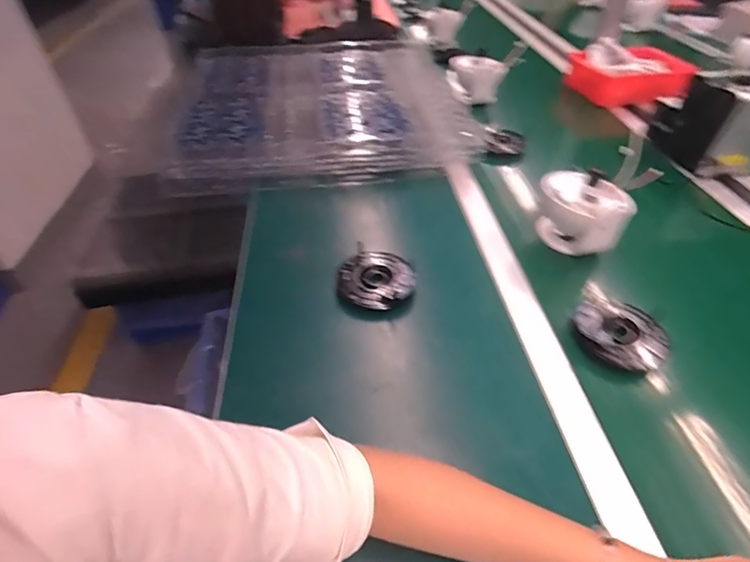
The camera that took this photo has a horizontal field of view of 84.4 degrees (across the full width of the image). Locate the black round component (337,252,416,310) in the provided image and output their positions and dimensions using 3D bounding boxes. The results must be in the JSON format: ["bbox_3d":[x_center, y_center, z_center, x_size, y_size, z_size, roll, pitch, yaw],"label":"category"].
[{"bbox_3d":[0.000,0.005,0.552,0.097,0.044,0.095,2,43,-1],"label":"black round component"}]

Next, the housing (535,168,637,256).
[{"bbox_3d":[0.298,-0.097,0.602,0.121,0.108,0.093,22,47,19],"label":"housing"}]

